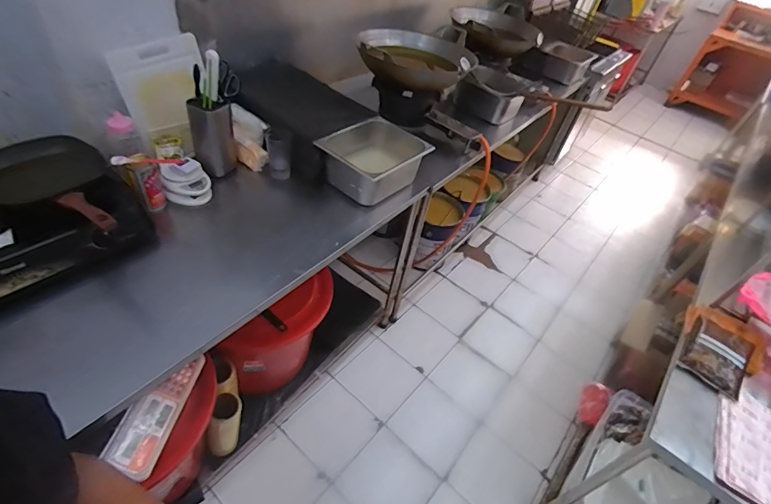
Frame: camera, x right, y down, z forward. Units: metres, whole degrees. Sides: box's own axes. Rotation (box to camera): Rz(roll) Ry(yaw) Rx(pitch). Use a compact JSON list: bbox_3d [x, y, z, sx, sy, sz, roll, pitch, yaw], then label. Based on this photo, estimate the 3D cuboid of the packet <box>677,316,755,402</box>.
[{"bbox_3d":[0.886,0.268,1.077,0.135,0.031,0.235,38,49,25],"label":"packet"}]

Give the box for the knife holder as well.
[{"bbox_3d":[-0.526,-0.346,1.247,0.121,0.235,0.107,-11,48,-23],"label":"knife holder"}]

